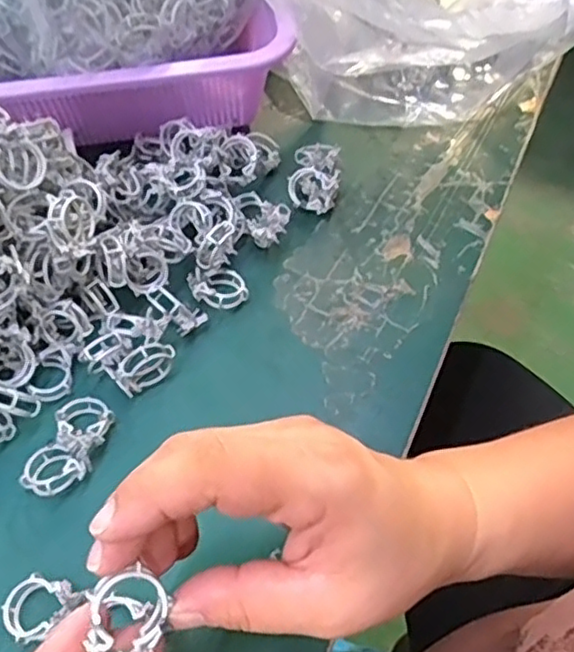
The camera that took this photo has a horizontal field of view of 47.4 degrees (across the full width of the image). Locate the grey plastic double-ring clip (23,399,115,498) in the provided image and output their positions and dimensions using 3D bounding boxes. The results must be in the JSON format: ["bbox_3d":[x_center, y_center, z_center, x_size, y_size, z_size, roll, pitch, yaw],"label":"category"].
[{"bbox_3d":[-0.105,0.059,0.319,0.027,0.016,0.051,19,58,11],"label":"grey plastic double-ring clip"}]

